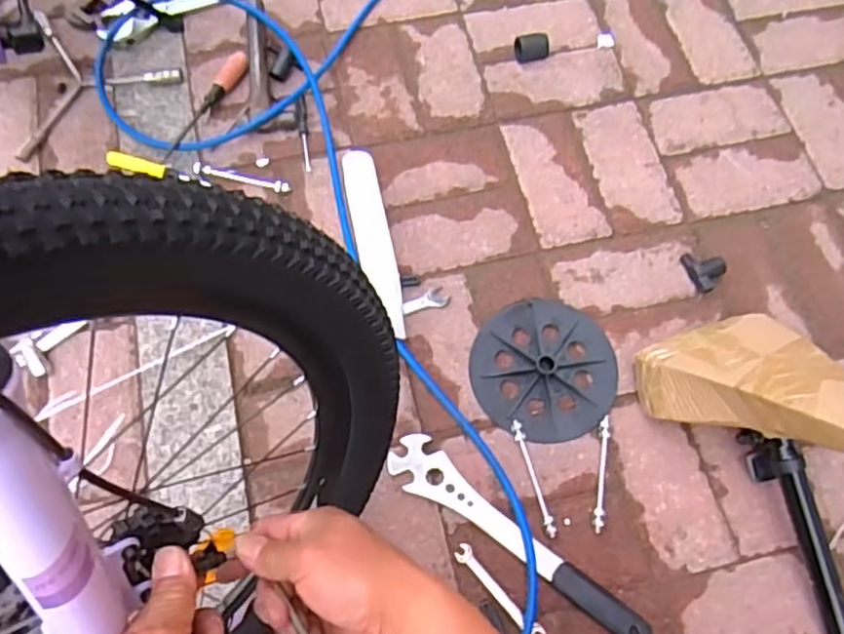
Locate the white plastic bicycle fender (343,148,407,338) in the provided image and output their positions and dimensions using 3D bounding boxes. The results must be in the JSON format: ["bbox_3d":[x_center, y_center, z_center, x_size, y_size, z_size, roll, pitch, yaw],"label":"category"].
[{"bbox_3d":[-0.059,-0.094,0.860,0.043,0.030,0.258,-10,67,-6],"label":"white plastic bicycle fender"}]

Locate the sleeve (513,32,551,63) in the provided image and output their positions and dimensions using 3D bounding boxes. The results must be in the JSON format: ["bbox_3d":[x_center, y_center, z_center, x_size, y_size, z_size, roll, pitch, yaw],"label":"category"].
[{"bbox_3d":[0.156,-0.385,0.993,0.045,0.033,0.032,-8,67,-5],"label":"sleeve"}]

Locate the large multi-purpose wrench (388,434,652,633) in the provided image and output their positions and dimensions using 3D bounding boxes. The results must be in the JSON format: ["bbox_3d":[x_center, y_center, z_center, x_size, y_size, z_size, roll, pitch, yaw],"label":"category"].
[{"bbox_3d":[0.094,0.235,0.729,0.311,0.012,0.053,39,71,15],"label":"large multi-purpose wrench"}]

